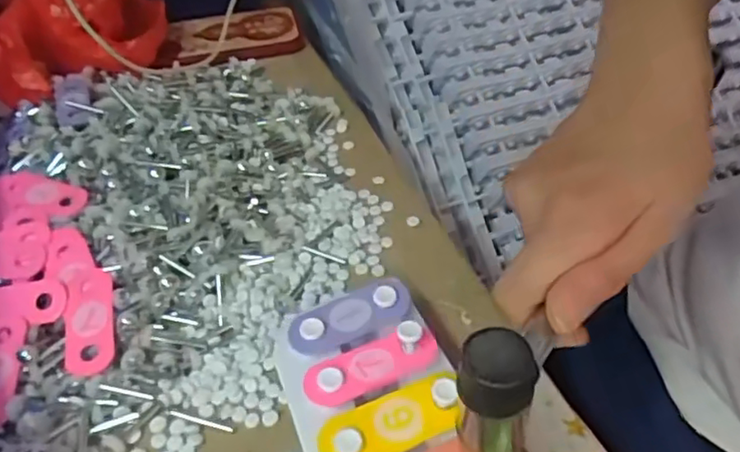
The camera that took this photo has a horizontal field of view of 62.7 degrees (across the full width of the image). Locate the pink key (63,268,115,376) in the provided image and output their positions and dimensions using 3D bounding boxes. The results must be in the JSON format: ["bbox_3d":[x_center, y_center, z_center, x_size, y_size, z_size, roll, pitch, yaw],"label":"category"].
[{"bbox_3d":[-0.144,0.048,0.311,0.023,0.005,0.059,-9,57,-14],"label":"pink key"}]

